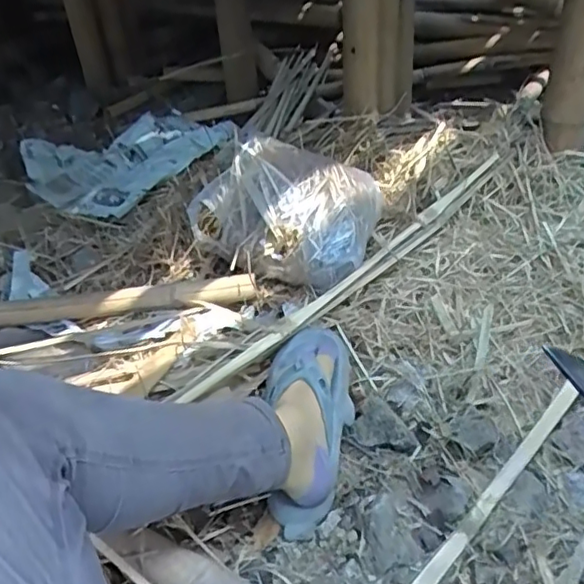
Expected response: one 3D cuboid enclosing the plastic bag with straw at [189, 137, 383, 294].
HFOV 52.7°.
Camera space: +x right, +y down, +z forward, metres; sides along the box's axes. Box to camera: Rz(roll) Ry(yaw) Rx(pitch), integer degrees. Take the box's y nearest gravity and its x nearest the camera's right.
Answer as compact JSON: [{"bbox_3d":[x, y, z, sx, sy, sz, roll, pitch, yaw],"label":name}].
[{"bbox_3d":[0.010,-0.166,1.037,0.280,0.181,0.240,20,42,27],"label":"plastic bag with straw"}]

